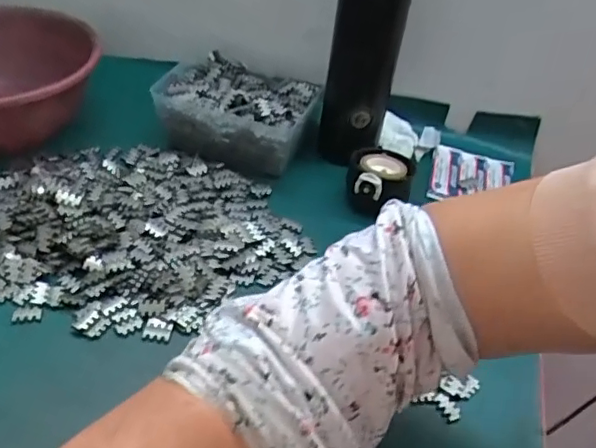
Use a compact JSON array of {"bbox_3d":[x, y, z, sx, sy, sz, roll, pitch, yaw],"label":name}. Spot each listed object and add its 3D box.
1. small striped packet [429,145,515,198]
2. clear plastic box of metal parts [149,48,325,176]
[{"bbox_3d":[0.174,-0.047,0.593,0.079,0.014,0.078,13,41,9],"label":"small striped packet"},{"bbox_3d":[-0.056,-0.117,0.607,0.148,0.058,0.116,16,42,13],"label":"clear plastic box of metal parts"}]

